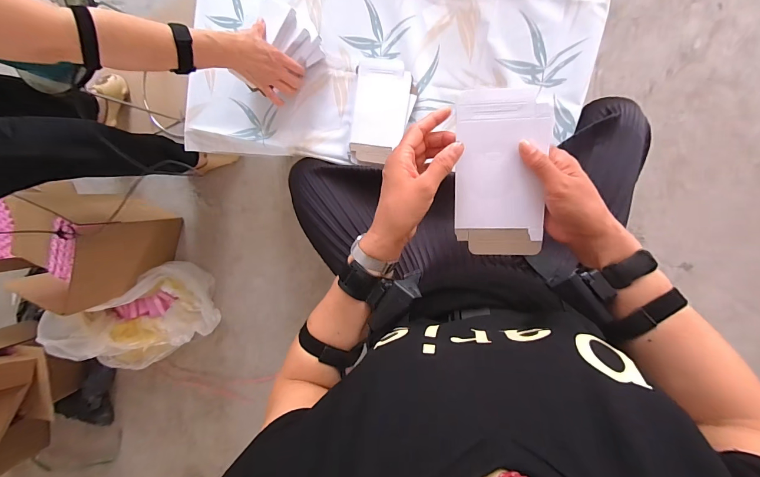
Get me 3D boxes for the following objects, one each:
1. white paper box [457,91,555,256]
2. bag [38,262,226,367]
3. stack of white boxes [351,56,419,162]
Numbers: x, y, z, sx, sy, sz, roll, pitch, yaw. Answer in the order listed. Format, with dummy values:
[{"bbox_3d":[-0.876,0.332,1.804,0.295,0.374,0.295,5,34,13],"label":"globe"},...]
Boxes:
[{"bbox_3d":[0.139,-0.072,0.394,0.099,0.011,0.184,1,105,9],"label":"white paper box"},{"bbox_3d":[-0.882,0.309,1.245,0.470,0.246,0.309,-25,91,14],"label":"bag"},{"bbox_3d":[0.006,-0.240,0.653,0.115,0.028,0.188,6,98,12],"label":"stack of white boxes"}]

